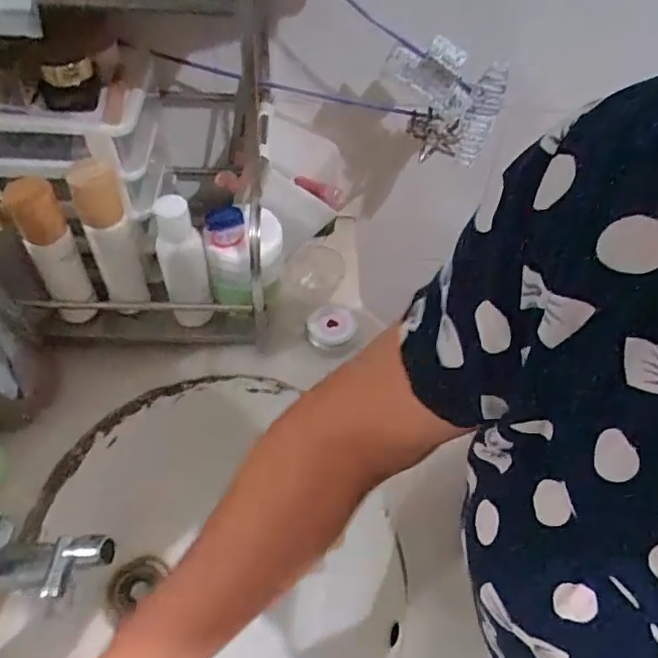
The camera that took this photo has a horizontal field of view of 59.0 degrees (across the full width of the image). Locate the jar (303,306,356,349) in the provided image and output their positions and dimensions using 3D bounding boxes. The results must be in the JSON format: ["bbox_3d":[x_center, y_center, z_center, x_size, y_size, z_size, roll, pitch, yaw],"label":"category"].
[{"bbox_3d":[0.002,-0.001,0.651,0.056,0.024,0.047,7,53,2],"label":"jar"}]

